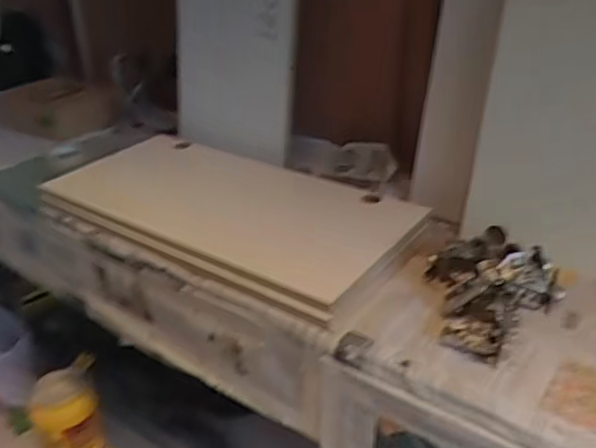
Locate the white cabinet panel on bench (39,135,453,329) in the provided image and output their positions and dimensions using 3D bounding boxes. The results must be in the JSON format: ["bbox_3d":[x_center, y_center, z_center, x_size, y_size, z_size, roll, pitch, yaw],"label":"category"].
[{"bbox_3d":[-0.106,-0.032,1.004,0.621,0.049,0.309,20,38,30],"label":"white cabinet panel on bench"}]

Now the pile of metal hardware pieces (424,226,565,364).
[{"bbox_3d":[0.248,0.084,0.792,0.161,0.064,0.221,26,40,37],"label":"pile of metal hardware pieces"}]

